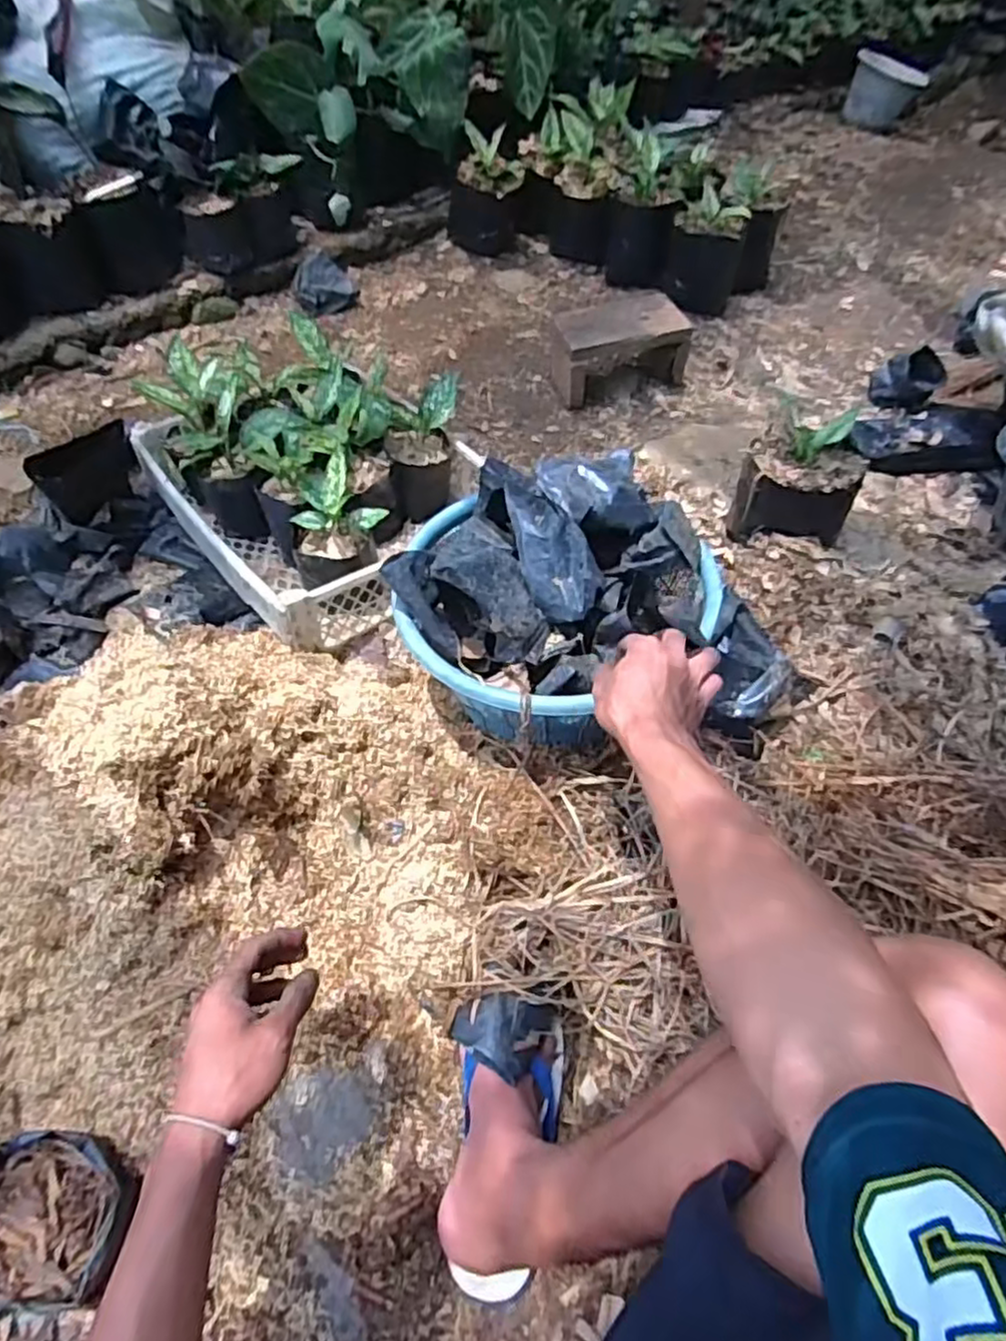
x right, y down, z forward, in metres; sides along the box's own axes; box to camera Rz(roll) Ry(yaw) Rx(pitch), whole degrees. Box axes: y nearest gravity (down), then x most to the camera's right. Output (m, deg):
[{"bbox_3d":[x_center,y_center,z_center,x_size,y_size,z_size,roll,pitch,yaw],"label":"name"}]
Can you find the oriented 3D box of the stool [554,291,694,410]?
[{"bbox_3d":[0.220,-0.634,1.379,0.255,0.136,0.166,-13,57,-11],"label":"stool"}]

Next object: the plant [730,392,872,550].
[{"bbox_3d":[0.433,-0.275,1.038,0.163,0.152,0.137,14,56,8],"label":"plant"}]

